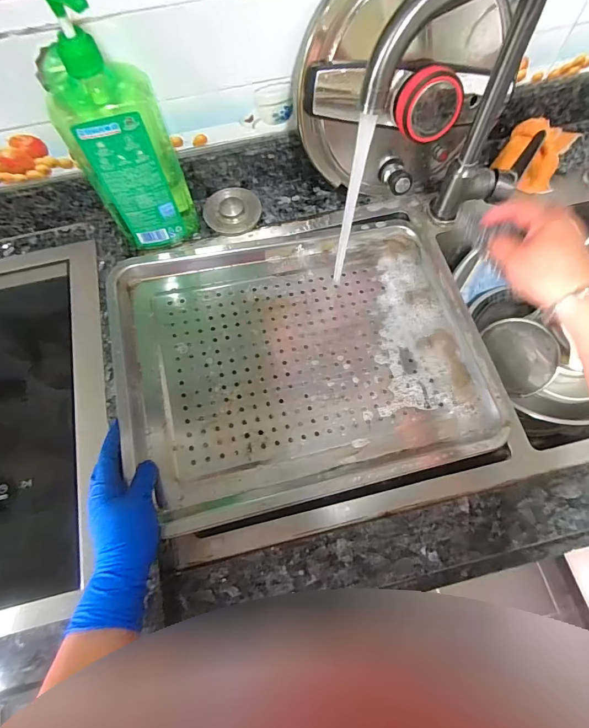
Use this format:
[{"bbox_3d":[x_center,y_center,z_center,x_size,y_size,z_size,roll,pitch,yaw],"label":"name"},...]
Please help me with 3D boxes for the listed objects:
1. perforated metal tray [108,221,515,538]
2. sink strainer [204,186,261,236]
[{"bbox_3d":[0.008,-0.026,0.484,0.427,0.055,0.361,-14,70,-3],"label":"perforated metal tray"},{"bbox_3d":[-0.093,-0.227,0.574,0.081,0.024,0.071,26,73,11],"label":"sink strainer"}]

